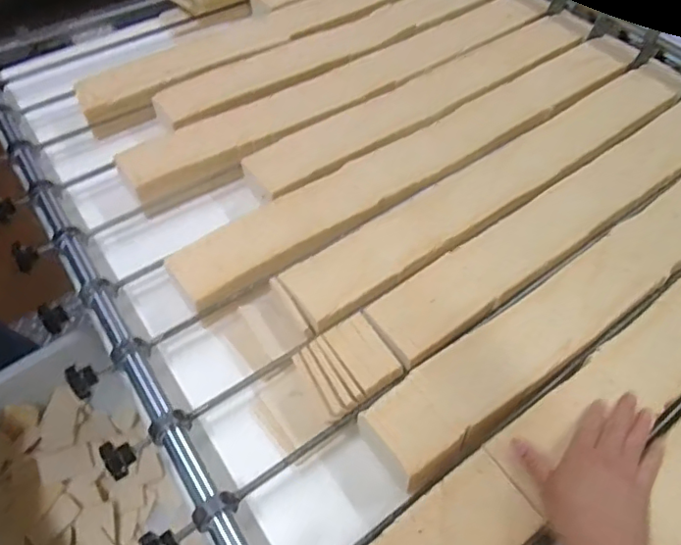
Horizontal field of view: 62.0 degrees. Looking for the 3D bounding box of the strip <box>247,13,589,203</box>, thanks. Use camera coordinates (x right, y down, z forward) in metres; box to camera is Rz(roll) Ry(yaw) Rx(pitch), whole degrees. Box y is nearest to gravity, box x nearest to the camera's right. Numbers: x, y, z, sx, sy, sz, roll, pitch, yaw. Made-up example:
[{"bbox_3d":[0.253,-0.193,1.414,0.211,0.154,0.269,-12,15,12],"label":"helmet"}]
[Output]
[{"bbox_3d":[0.140,-0.252,0.818,0.584,0.034,0.098,-29,58,-18],"label":"strip"}]

